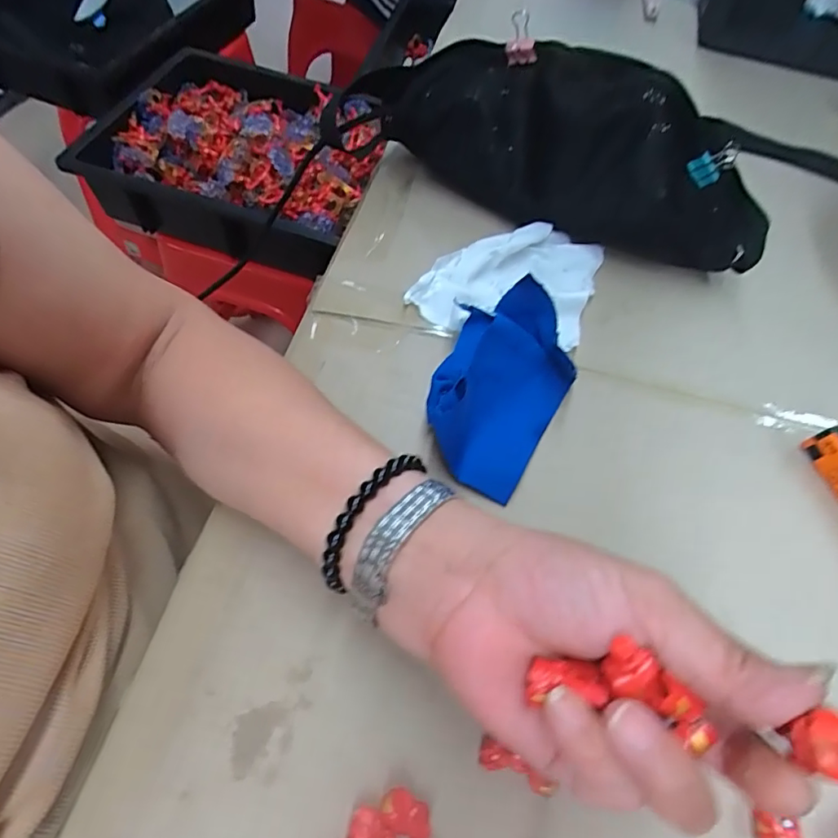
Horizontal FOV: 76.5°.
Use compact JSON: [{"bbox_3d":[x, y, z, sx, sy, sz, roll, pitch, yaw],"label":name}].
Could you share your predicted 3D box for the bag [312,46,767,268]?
[{"bbox_3d":[0.088,-0.192,0.377,0.311,0.099,0.065,18,60,5],"label":"bag"}]

